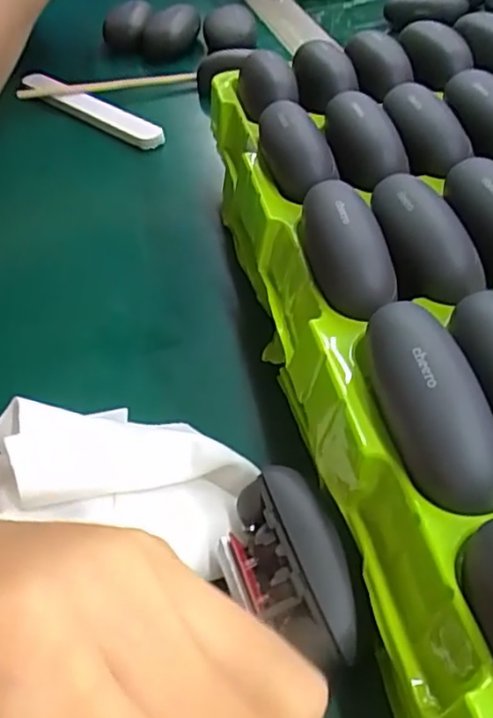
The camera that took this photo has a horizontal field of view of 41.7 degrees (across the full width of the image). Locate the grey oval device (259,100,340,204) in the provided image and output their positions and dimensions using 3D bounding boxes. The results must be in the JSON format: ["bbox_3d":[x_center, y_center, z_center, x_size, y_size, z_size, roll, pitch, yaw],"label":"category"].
[{"bbox_3d":[0.021,-0.089,0.275,0.026,0.021,0.050,-13,46,-6],"label":"grey oval device"}]

